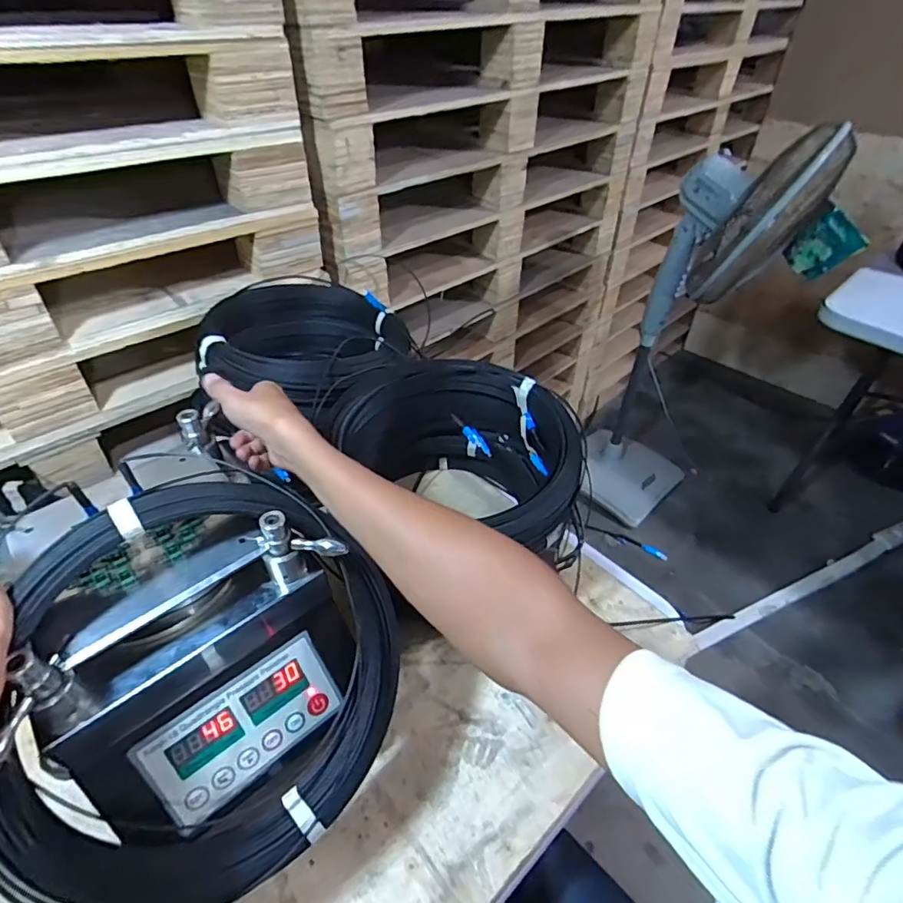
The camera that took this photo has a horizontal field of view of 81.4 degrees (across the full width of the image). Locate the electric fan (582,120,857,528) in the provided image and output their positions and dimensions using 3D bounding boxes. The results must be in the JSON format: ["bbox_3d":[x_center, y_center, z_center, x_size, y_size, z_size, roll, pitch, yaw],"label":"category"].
[{"bbox_3d":[0.662,-0.263,1.523,0.338,1.149,0.367,23,47,22],"label":"electric fan"}]

